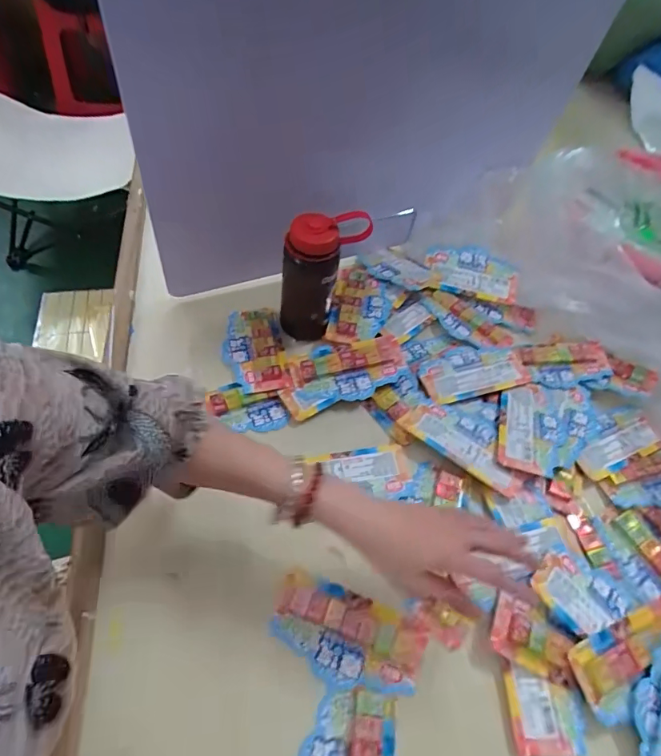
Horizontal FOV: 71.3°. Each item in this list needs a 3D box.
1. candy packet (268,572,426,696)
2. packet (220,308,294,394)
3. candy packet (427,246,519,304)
[{"bbox_3d":[0.015,0.245,0.435,0.141,0.010,0.076,19,56,9],"label":"candy packet"},{"bbox_3d":[-0.102,-0.041,0.608,0.079,0.020,0.145,-8,56,-9],"label":"packet"},{"bbox_3d":[0.214,-0.161,0.697,0.141,0.015,0.073,11,80,0],"label":"candy packet"}]

